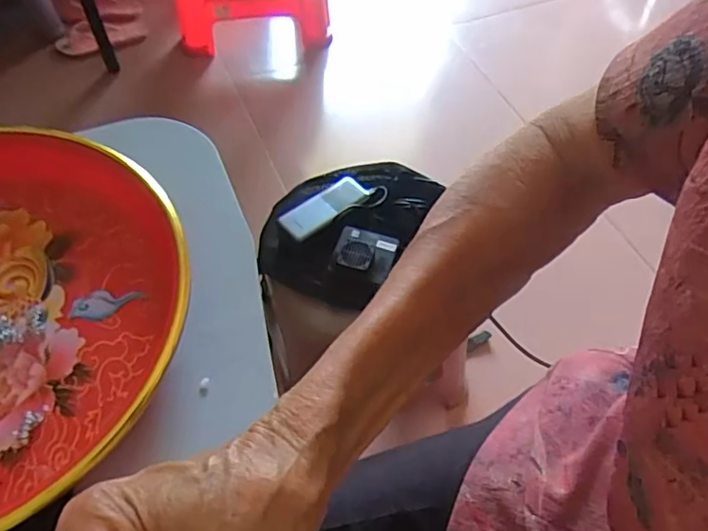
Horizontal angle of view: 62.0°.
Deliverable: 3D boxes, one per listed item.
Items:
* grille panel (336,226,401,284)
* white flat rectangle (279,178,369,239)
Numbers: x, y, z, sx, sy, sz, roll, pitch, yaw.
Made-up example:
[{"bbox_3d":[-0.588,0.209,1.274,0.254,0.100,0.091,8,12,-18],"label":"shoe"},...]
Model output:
[{"bbox_3d":[0.013,-0.017,0.766,0.075,0.024,0.067,19,58,11],"label":"grille panel"},{"bbox_3d":[-0.039,-0.081,0.806,0.128,0.016,0.059,-34,63,-21],"label":"white flat rectangle"}]

